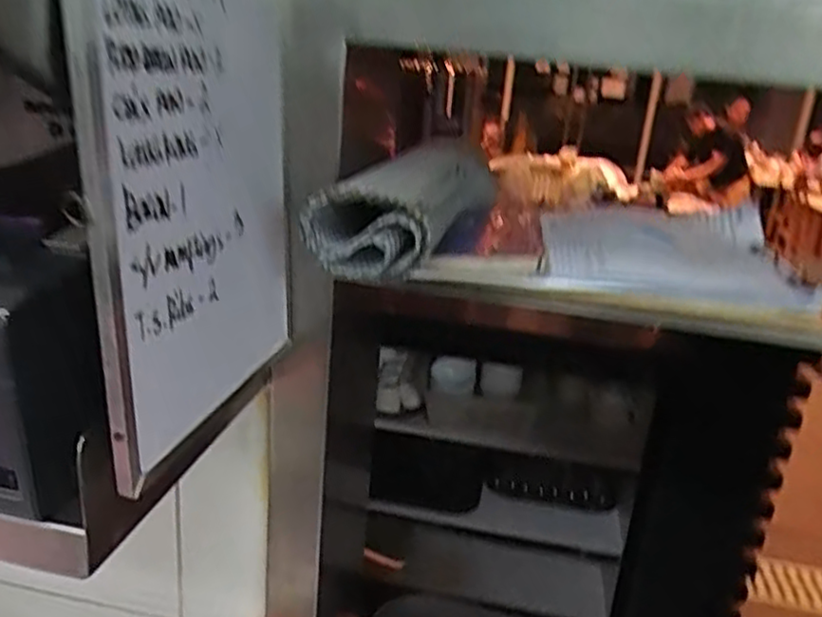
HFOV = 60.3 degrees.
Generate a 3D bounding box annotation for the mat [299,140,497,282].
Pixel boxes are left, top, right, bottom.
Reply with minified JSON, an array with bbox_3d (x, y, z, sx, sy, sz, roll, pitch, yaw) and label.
[{"bbox_3d":[0.004,-0.083,0.527,0.073,0.070,0.224,10,20,16],"label":"mat"}]

